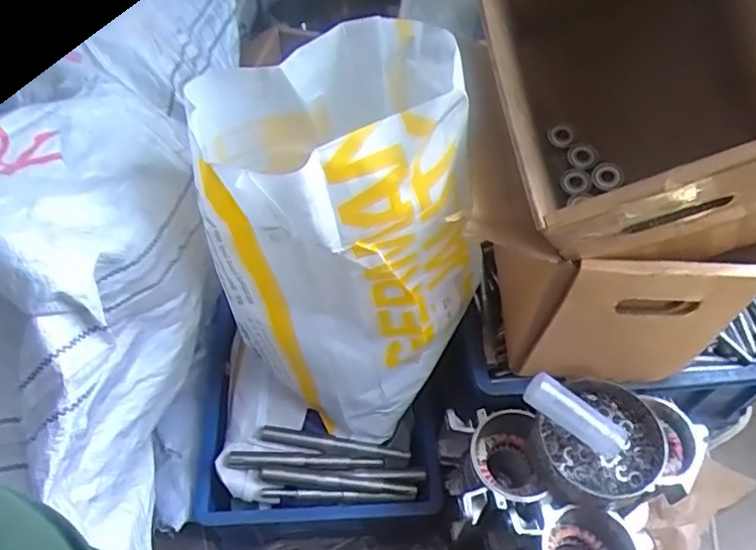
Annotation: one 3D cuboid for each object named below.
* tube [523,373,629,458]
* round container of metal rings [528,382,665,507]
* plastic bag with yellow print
[{"bbox_3d":[0.202,0.142,0.611,0.117,0.029,0.037,35,55,-9],"label":"tube"},{"bbox_3d":[0.228,0.177,0.627,0.136,0.049,0.124,-7,54,-9],"label":"round container of metal rings"},{"bbox_3d":[-0.044,-0.029,0.636,0.273,0.404,0.232,26,56,15],"label":"plastic bag with yellow print"}]

